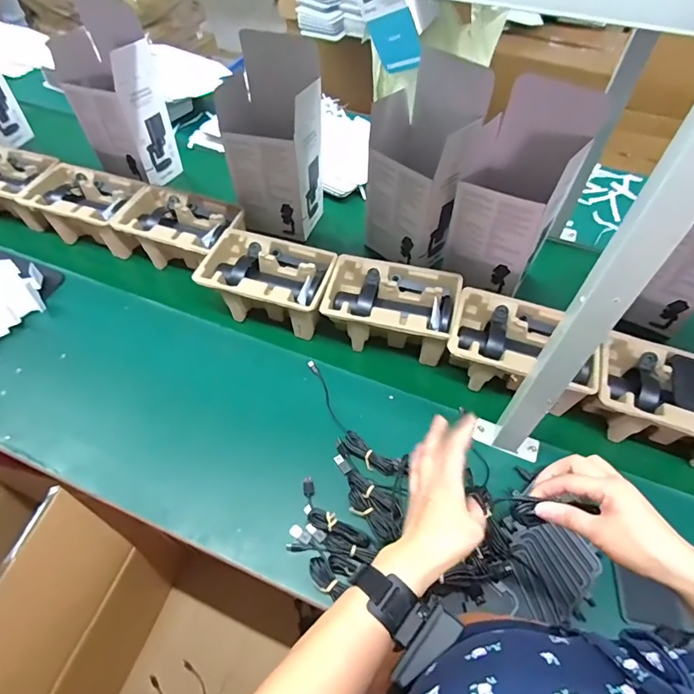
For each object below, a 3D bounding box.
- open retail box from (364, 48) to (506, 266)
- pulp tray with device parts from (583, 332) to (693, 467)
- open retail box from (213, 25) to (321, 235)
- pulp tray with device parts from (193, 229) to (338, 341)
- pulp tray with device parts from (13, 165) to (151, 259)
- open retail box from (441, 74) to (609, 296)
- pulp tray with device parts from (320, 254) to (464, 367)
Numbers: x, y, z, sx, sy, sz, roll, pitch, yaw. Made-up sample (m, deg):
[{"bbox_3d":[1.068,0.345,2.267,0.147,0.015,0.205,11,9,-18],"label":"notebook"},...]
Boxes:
[{"bbox_3d":[0.142,-0.334,0.856,0.190,0.330,0.165,28,59,22],"label":"open retail box"},{"bbox_3d":[0.501,0.084,0.705,0.231,0.101,0.159,16,56,14],"label":"pulp tray with device parts"},{"bbox_3d":[-0.146,-0.406,0.913,0.178,0.330,0.144,5,54,6],"label":"open retail box"},{"bbox_3d":[-0.141,-0.117,0.850,0.234,0.108,0.154,12,55,11],"label":"pulp tray with device parts"},{"bbox_3d":[-0.547,-0.301,0.978,0.241,0.103,0.162,14,55,13],"label":"pulp tray with device parts"},{"bbox_3d":[0.301,-0.283,0.808,0.185,0.311,0.163,18,56,15],"label":"open retail box"},{"bbox_3d":[0.084,-0.062,0.812,0.231,0.110,0.154,11,54,11],"label":"pulp tray with device parts"}]

